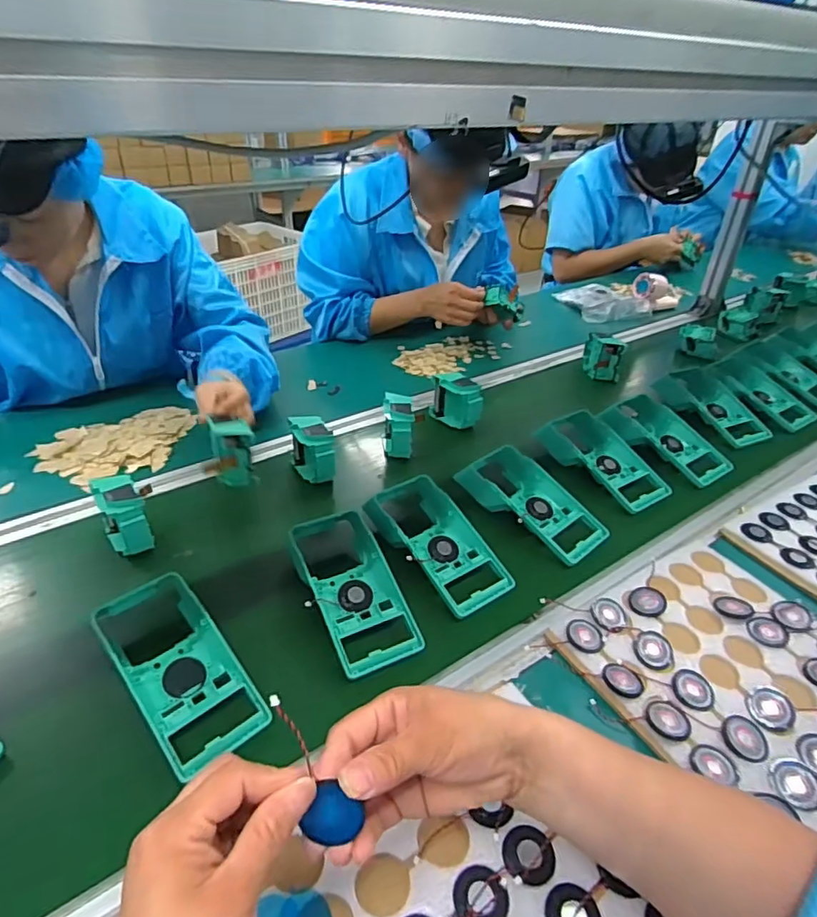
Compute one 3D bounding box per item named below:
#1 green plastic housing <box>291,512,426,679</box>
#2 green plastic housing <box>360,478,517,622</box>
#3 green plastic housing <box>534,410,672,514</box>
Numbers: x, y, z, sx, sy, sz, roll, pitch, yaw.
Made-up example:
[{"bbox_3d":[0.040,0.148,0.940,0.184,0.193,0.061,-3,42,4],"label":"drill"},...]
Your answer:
[{"bbox_3d":[-0.060,0.126,0.562,0.094,0.043,0.186,-15,40,-22],"label":"green plastic housing"},{"bbox_3d":[0.029,0.091,0.622,0.095,0.043,0.186,-23,43,-31],"label":"green plastic housing"},{"bbox_3d":[0.273,0.000,0.769,0.096,0.044,0.187,-19,41,-27],"label":"green plastic housing"}]

